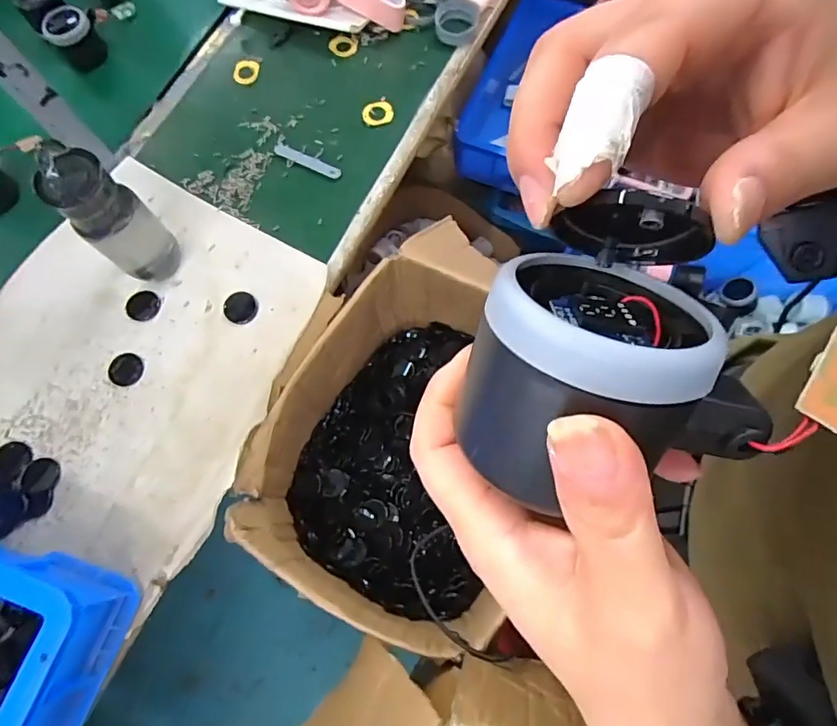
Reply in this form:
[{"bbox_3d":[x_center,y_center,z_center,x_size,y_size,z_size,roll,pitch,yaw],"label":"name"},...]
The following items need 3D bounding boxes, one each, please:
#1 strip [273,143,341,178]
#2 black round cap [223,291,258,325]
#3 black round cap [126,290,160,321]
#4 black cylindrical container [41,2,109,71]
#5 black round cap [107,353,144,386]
[{"bbox_3d":[-0.142,-0.258,0.652,0.096,0.004,0.016,26,80,11],"label":"strip"},{"bbox_3d":[-0.205,-0.064,0.585,0.040,0.007,0.037,0,74,0],"label":"black round cap"},{"bbox_3d":[-0.319,-0.067,0.591,0.033,0.006,0.036,0,74,0],"label":"black round cap"},{"bbox_3d":[-0.475,-0.450,0.707,0.058,0.067,0.056,0,74,0],"label":"black cylindrical container"},{"bbox_3d":[-0.329,0.007,0.571,0.038,0.004,0.036,0,74,0],"label":"black round cap"}]

